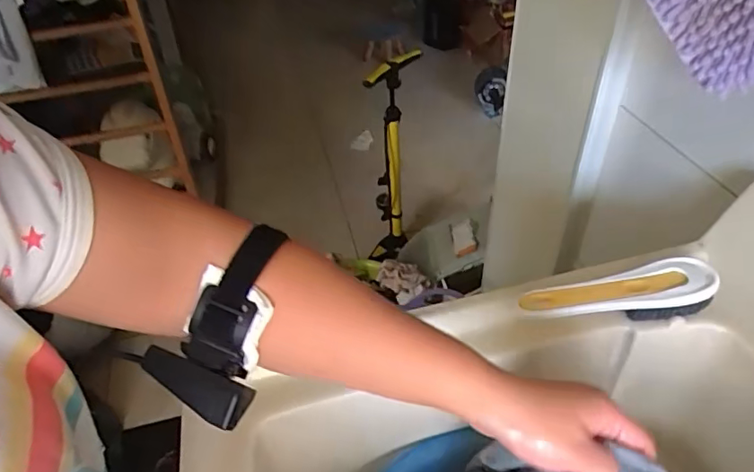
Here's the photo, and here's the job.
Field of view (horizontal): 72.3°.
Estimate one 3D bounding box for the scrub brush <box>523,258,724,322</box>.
[{"bbox_3d":[0.227,0.055,0.494,0.177,0.034,0.045,-4,42,0],"label":"scrub brush"}]

